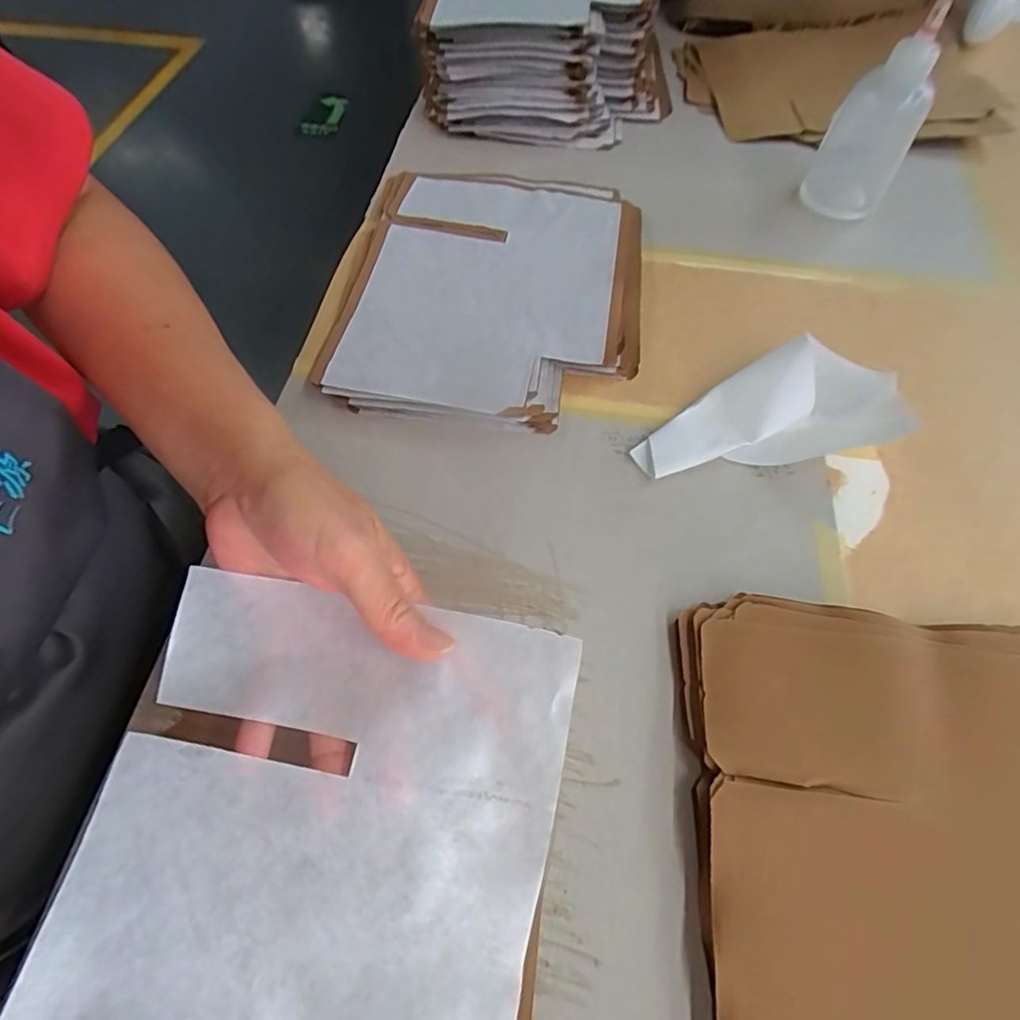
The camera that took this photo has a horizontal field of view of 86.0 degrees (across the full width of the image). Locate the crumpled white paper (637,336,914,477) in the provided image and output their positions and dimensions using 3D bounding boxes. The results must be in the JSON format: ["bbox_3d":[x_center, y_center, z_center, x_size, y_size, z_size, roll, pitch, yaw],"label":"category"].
[{"bbox_3d":[0.177,-0.064,0.364,0.193,0.024,0.079,-19,63,-10],"label":"crumpled white paper"}]

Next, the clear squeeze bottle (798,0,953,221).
[{"bbox_3d":[0.304,-0.329,0.444,0.066,0.151,0.056,26,64,13],"label":"clear squeeze bottle"}]

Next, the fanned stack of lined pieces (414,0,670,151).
[{"bbox_3d":[0.043,-0.486,0.552,0.241,0.087,0.244,8,61,4],"label":"fanned stack of lined pieces"}]

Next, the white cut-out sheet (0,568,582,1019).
[{"bbox_3d":[-0.076,0.147,0.214,0.174,0.057,0.217,10,62,5],"label":"white cut-out sheet"}]

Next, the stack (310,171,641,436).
[{"bbox_3d":[-0.007,-0.169,0.418,0.209,0.027,0.249,7,61,4],"label":"stack"}]

